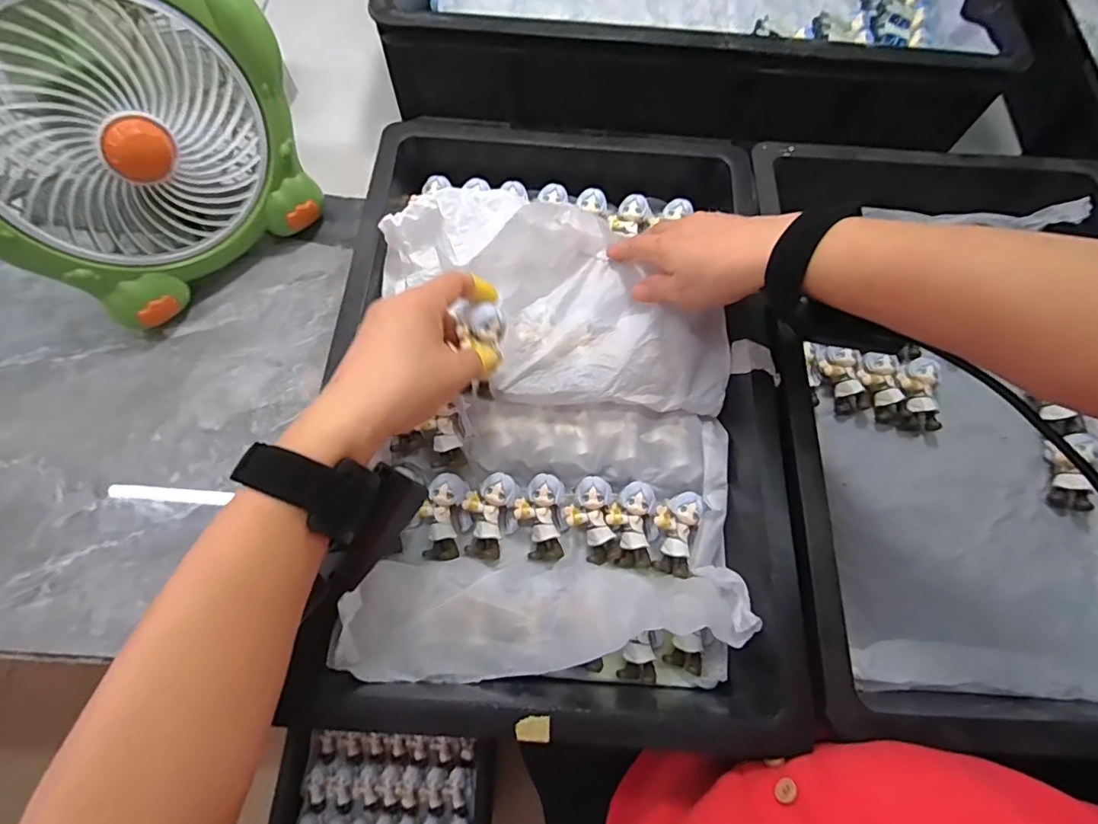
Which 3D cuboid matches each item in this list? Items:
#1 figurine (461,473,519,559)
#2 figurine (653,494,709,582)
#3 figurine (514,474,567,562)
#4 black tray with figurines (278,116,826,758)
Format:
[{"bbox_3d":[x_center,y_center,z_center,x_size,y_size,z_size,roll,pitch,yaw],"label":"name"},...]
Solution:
[{"bbox_3d":[-0.044,0.080,0.391,0.038,0.023,0.061,3,69,-1],"label":"figurine"},{"bbox_3d":[0.097,0.091,0.392,0.033,0.019,0.062,17,69,4],"label":"figurine"},{"bbox_3d":[-0.006,0.082,0.391,0.037,0.023,0.062,-5,69,-4],"label":"figurine"},{"bbox_3d":[0.018,-0.020,0.391,0.283,0.092,0.446,3,69,-1],"label":"black tray with figurines"}]

